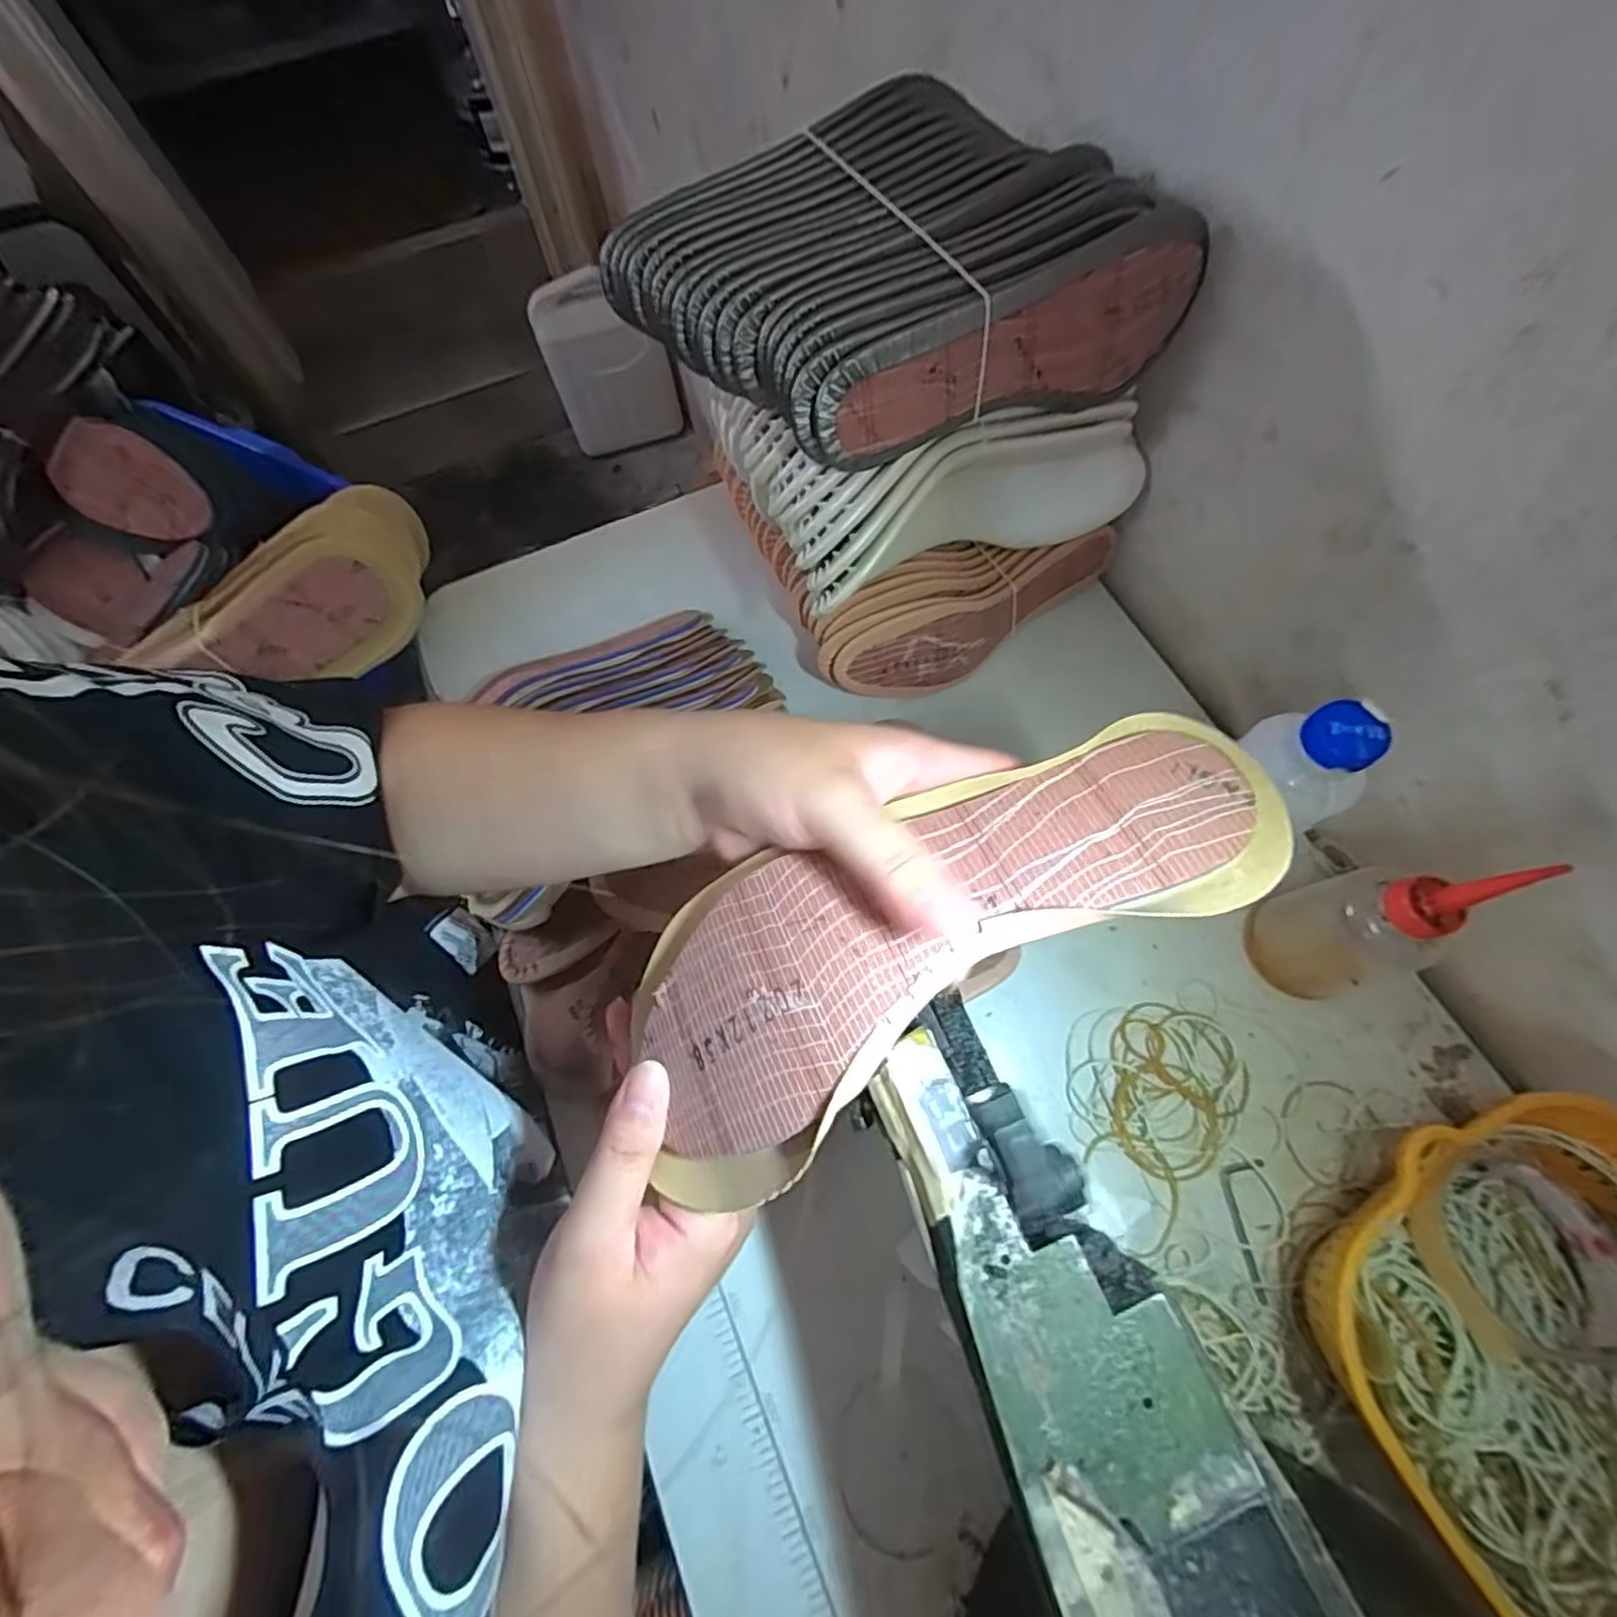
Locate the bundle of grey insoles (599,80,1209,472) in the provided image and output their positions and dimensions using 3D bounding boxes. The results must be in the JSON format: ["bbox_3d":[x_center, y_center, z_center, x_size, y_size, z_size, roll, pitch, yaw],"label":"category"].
[{"bbox_3d":[0.046,-0.276,0.365,0.264,0.085,0.178,-25,68,-8],"label":"bundle of grey insoles"}]

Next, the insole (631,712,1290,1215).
[{"bbox_3d":[0.042,0.041,0.236,0.234,0.038,0.092,-28,69,1],"label":"insole"}]

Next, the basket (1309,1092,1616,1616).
[{"bbox_3d":[0.348,0.262,0.320,0.202,0.091,0.216,-14,67,-4],"label":"basket"}]

